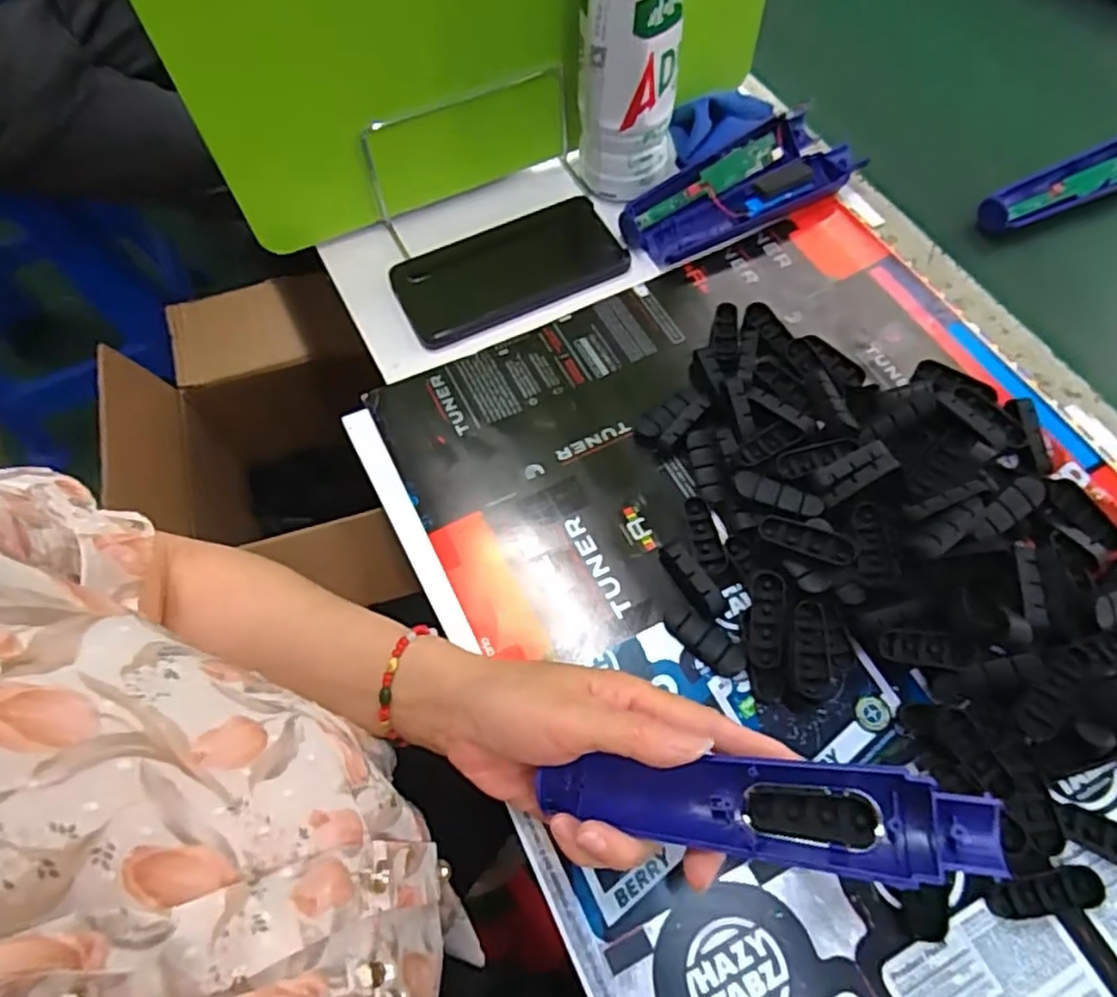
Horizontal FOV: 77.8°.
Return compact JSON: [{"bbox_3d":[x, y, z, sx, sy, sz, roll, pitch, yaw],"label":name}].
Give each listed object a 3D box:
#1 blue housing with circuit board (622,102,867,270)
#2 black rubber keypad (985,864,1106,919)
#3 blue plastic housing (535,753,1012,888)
[{"bbox_3d":[0.128,-0.222,0.500,0.170,0.025,0.070,-26,66,-9],"label":"blue housing with circuit board"},{"bbox_3d":[0.215,0.174,0.306,0.048,0.009,0.016,-10,65,-2],"label":"black rubber keypad"},{"bbox_3d":[0.077,0.125,0.281,0.171,0.019,0.038,-3,62,20],"label":"blue plastic housing"}]

